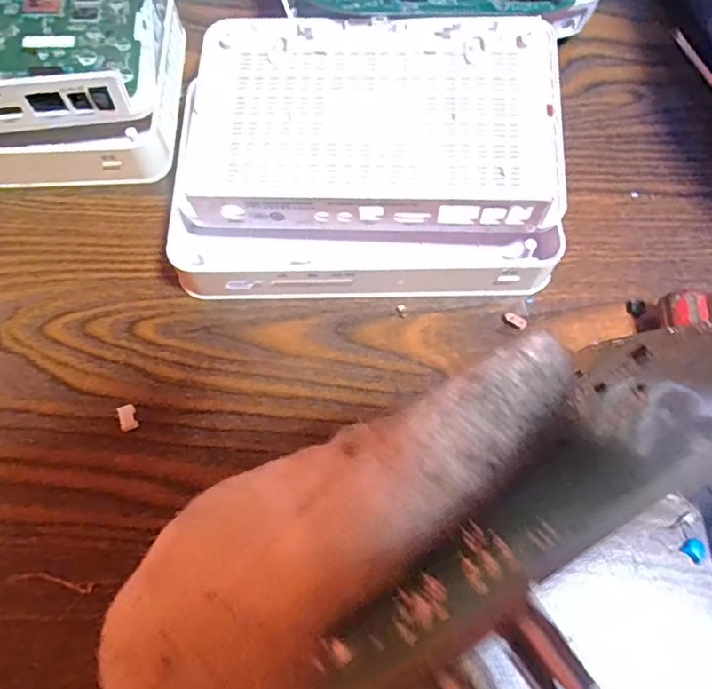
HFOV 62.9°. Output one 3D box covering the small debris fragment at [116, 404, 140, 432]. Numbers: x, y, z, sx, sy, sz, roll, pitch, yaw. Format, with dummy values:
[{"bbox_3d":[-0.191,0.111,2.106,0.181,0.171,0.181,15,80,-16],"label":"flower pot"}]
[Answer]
[{"bbox_3d":[-0.099,0.032,0.253,0.007,0.004,0.011,-20,69,-10],"label":"small debris fragment"}]

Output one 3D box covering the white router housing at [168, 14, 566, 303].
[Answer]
[{"bbox_3d":[0.006,-0.093,0.287,0.179,0.045,0.149,1,67,-1],"label":"white router housing"}]

